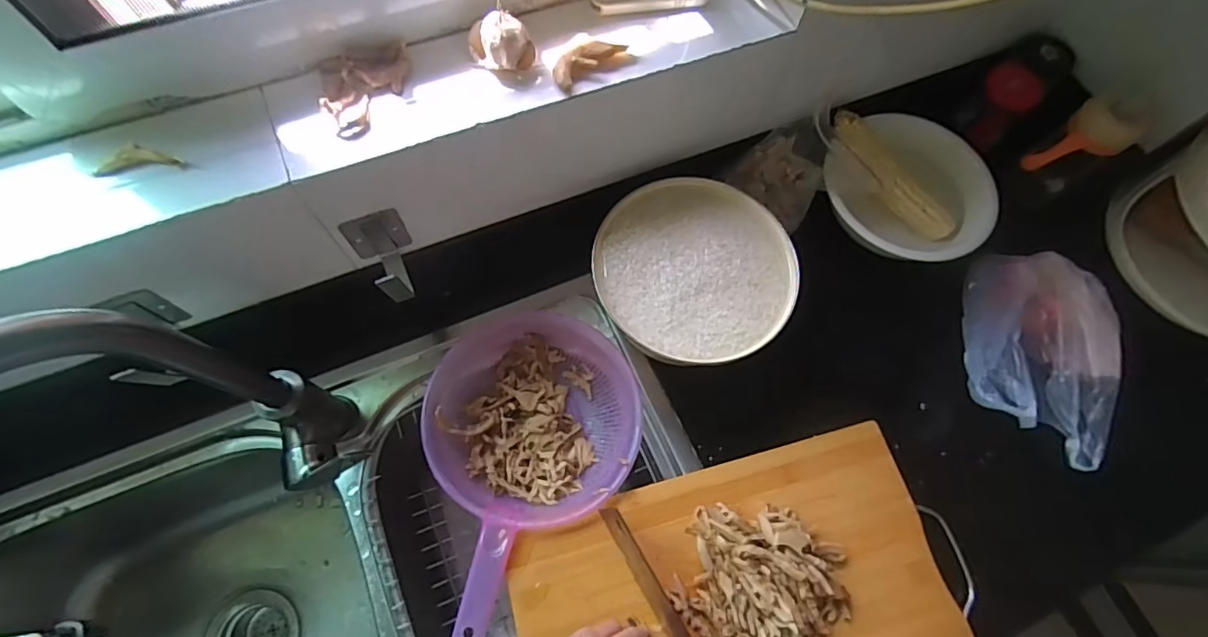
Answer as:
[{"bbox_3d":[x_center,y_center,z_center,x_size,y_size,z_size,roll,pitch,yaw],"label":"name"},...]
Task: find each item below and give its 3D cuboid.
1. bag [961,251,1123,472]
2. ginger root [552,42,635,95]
[{"bbox_3d":[0.469,0.026,0.586,0.161,0.053,0.211,17,68,4],"label":"bag"},{"bbox_3d":[-0.010,-0.211,0.453,0.068,0.016,0.024,-36,74,-16],"label":"ginger root"}]

